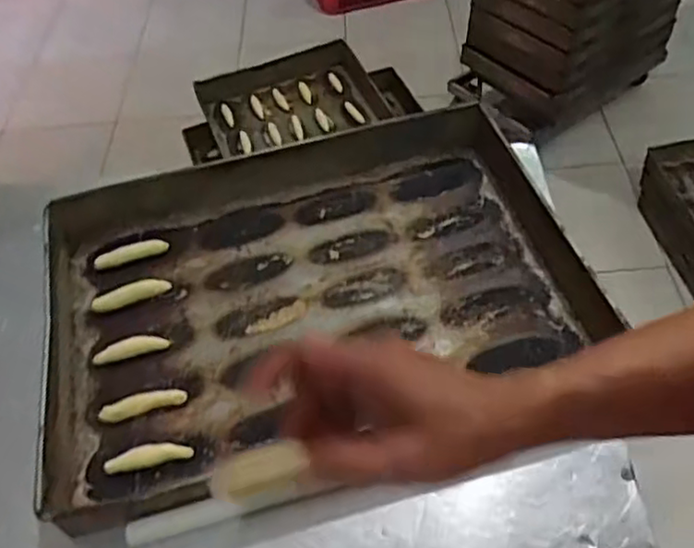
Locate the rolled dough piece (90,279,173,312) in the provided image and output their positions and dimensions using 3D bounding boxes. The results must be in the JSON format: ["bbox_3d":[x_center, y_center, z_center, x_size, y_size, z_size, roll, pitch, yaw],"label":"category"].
[{"bbox_3d":[-0.228,0.020,0.718,0.080,0.014,0.017,-23,52,-12],"label":"rolled dough piece"}]

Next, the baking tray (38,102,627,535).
[{"bbox_3d":[-0.039,0.005,0.679,0.521,0.051,0.367,-15,51,-6],"label":"baking tray"}]

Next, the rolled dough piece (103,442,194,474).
[{"bbox_3d":[-0.174,0.159,0.596,0.076,0.012,0.016,-11,50,-3],"label":"rolled dough piece"}]

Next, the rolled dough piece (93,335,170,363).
[{"bbox_3d":[-0.213,0.072,0.669,0.072,0.010,0.017,-14,51,-6],"label":"rolled dough piece"}]

